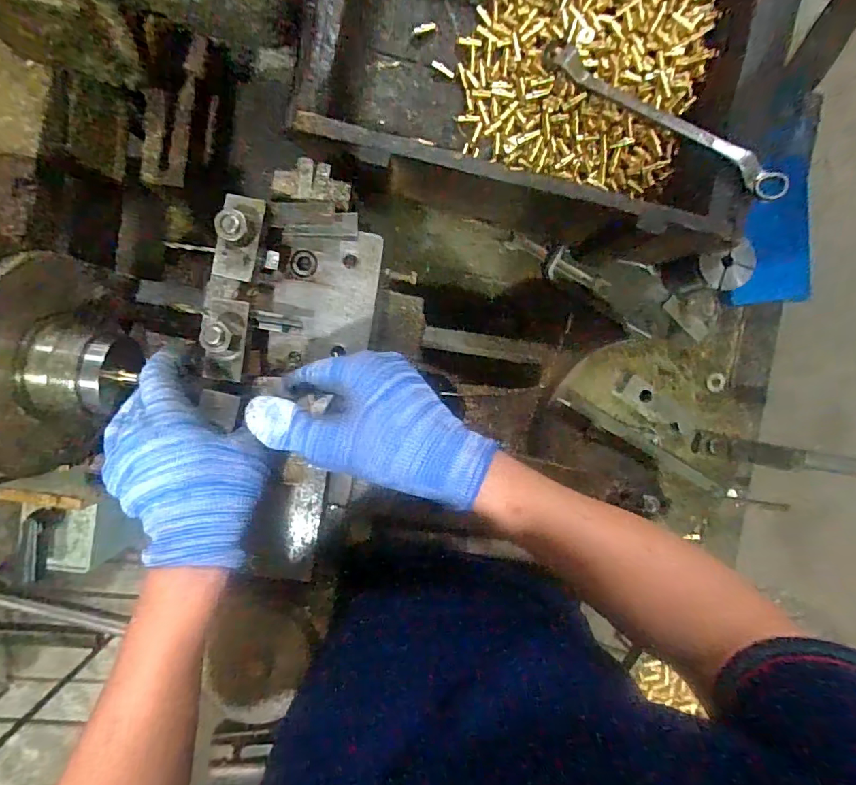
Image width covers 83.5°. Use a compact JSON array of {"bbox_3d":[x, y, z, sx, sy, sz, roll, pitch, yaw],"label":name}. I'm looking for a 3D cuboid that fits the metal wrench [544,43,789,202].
[{"bbox_3d":[0.217,-0.267,0.455,0.024,0.020,0.270,-45,71,0],"label":"metal wrench"}]

